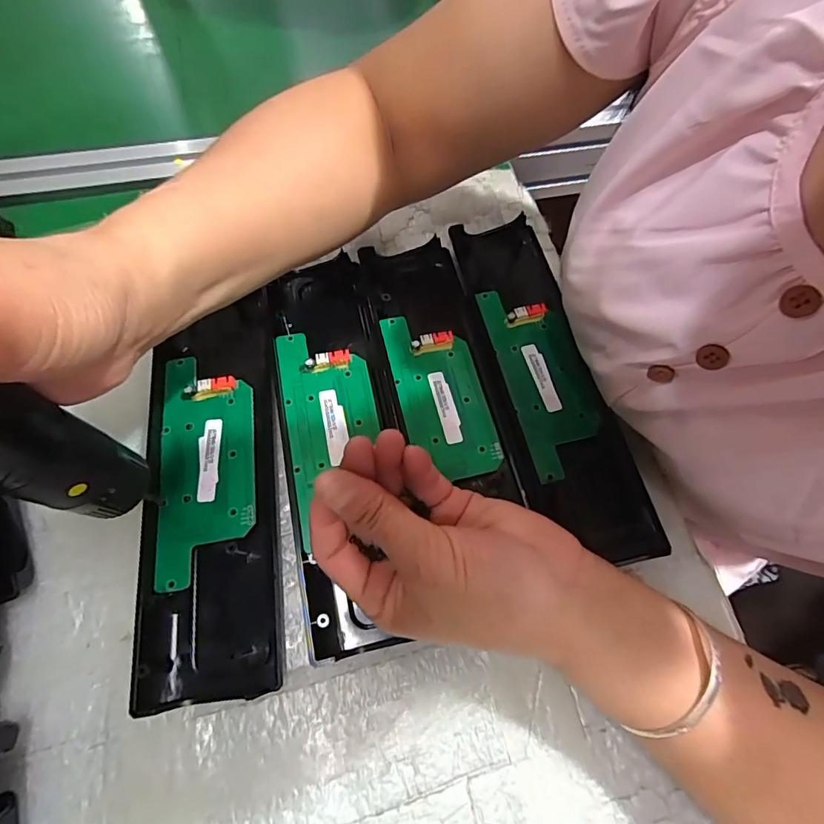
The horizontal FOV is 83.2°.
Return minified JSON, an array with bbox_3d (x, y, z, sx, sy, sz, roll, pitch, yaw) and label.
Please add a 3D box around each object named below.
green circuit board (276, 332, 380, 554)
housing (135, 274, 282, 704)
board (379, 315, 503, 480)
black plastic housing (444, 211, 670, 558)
[{"bbox_3d":[-0.048,0.006,0.281,0.054,0.008,0.129,-11,69,-6],"label":"green circuit board"},{"bbox_3d":[-0.117,0.040,0.266,0.070,0.018,0.217,-7,69,-5],"label":"housing"},{"bbox_3d":[0.018,-0.014,0.295,0.054,0.007,0.113,-12,69,-7],"label":"board"},{"bbox_3d":[0.087,-0.028,0.301,0.068,0.013,0.241,-10,69,-6],"label":"black plastic housing"}]

